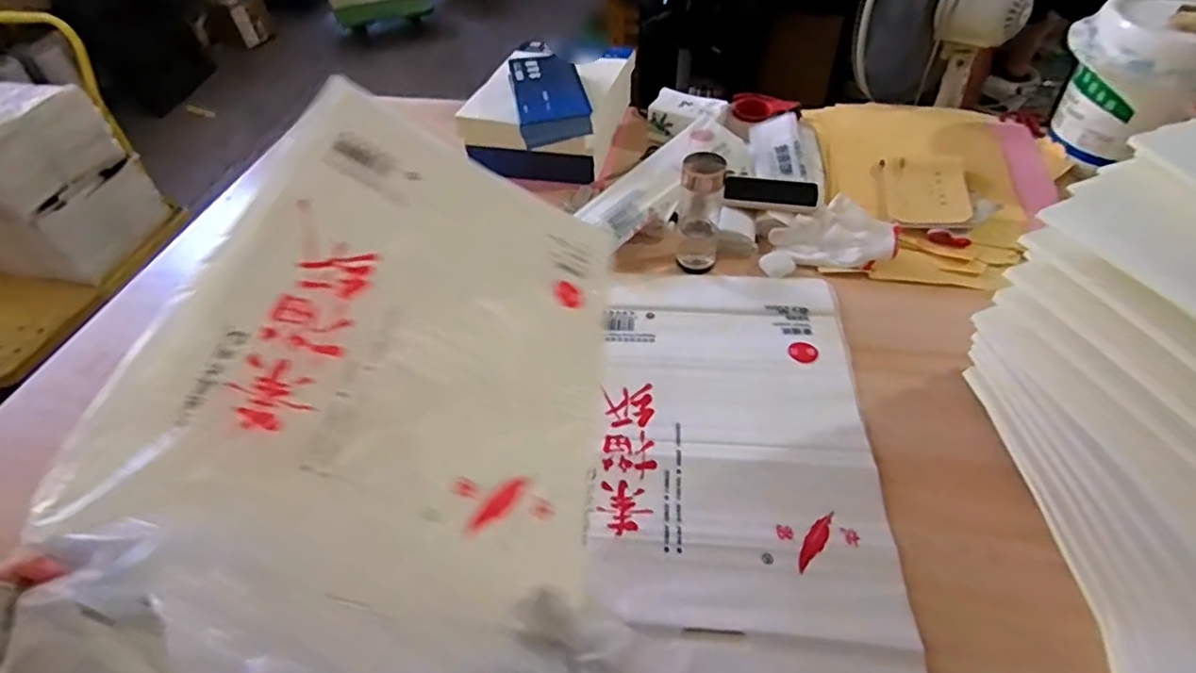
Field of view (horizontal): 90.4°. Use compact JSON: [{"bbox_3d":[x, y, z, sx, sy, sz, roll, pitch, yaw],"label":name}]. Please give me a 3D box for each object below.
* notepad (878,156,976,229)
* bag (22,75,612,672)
[{"bbox_3d":[0.594,-0.264,1.075,0.144,0.018,0.199,7,49,9],"label":"notepad"},{"bbox_3d":[-0.162,0.007,0.561,0.378,0.047,0.596,25,45,-23],"label":"bag"}]

